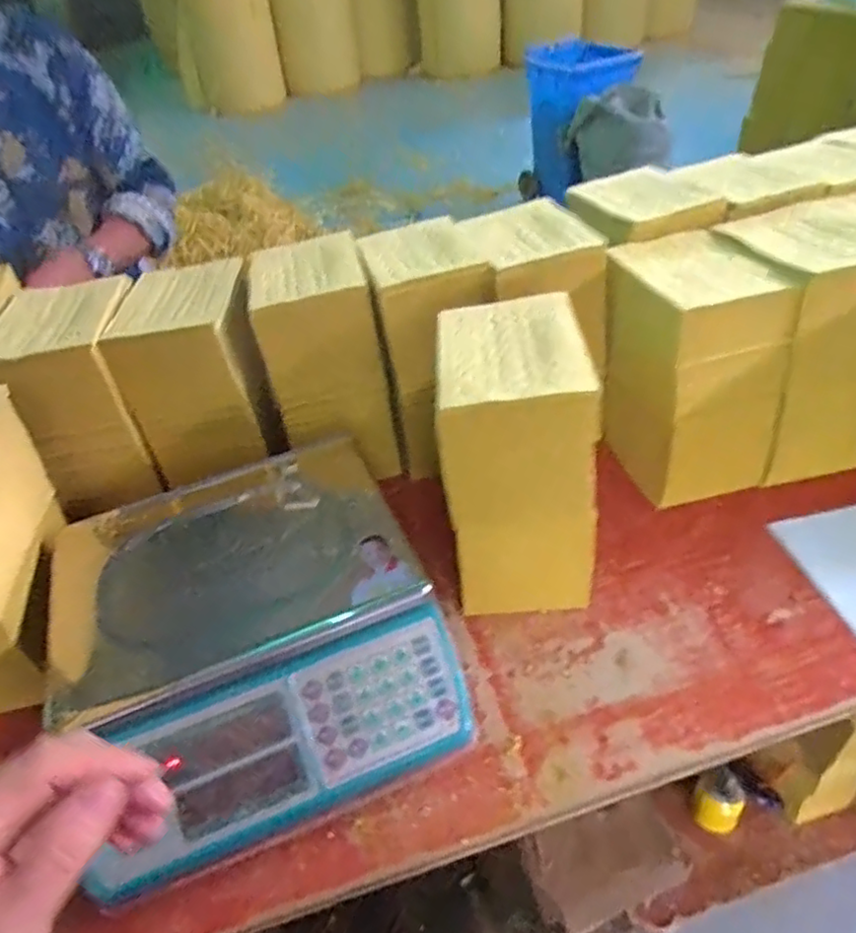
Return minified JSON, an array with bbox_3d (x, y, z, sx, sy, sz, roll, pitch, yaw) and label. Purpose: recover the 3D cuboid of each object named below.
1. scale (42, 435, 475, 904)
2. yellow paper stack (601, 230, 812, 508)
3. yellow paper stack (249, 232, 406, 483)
[{"bbox_3d":[-0.148,0.143,0.526,0.305,0.100,0.267,-19,44,-13],"label":"scale"},{"bbox_3d":[0.272,-0.110,0.676,0.131,0.207,0.189,-13,43,-7],"label":"yellow paper stack"},{"bbox_3d":[-0.122,-0.125,0.745,0.122,0.219,0.184,-14,43,-8],"label":"yellow paper stack"}]

